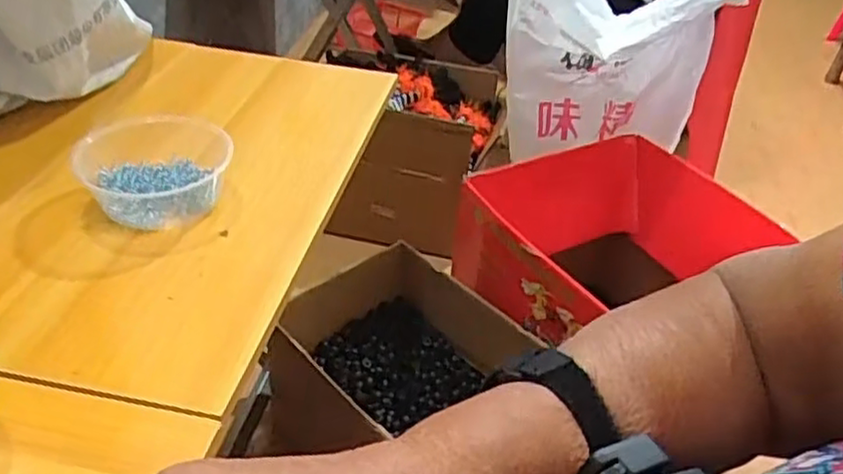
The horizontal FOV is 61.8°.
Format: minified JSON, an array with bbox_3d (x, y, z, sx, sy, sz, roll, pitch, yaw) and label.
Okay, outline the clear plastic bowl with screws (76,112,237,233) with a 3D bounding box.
[{"bbox_3d":[-0.252,-0.065,0.679,0.137,0.065,0.132,2,36,-1],"label":"clear plastic bowl with screws"}]

